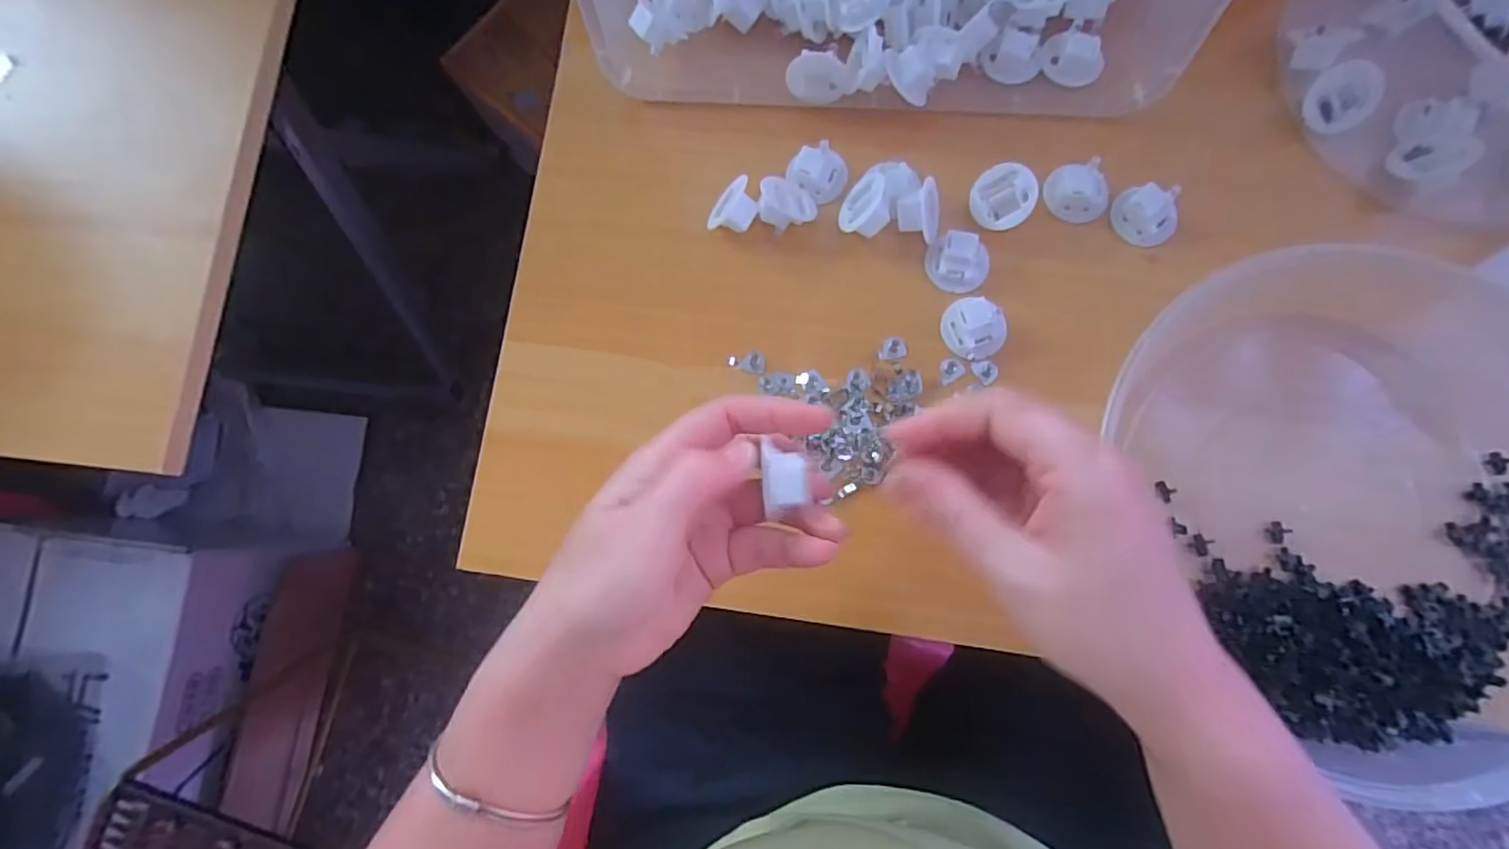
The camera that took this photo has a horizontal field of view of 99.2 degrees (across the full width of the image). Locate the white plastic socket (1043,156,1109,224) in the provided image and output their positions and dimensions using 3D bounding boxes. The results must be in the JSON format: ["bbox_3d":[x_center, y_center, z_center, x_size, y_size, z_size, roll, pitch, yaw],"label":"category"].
[{"bbox_3d":[0.172,-0.124,0.340,0.029,0.019,0.028,-8,81,3],"label":"white plastic socket"}]

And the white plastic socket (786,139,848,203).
[{"bbox_3d":[0.036,-0.140,0.353,0.029,0.018,0.027,-1,81,4],"label":"white plastic socket"}]

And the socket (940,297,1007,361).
[{"bbox_3d":[0.112,-0.049,0.328,0.032,0.015,0.027,41,86,9],"label":"socket"}]

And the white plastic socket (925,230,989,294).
[{"bbox_3d":[0.107,-0.085,0.336,0.032,0.015,0.028,26,84,7],"label":"white plastic socket"}]

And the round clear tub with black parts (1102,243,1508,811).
[{"bbox_3d":[0.285,0.021,0.291,0.202,0.057,0.219,-1,81,4],"label":"round clear tub with black parts"}]

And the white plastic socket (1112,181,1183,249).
[{"bbox_3d":[0.207,-0.110,0.335,0.030,0.016,0.028,-5,81,3],"label":"white plastic socket"}]

